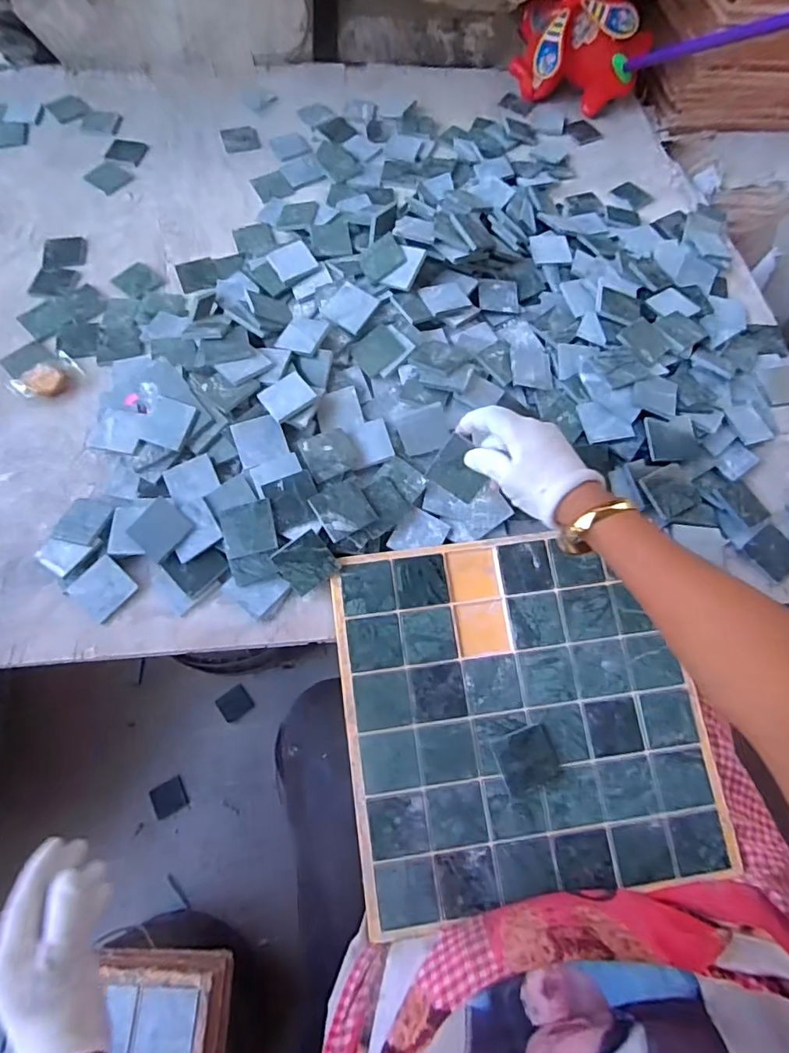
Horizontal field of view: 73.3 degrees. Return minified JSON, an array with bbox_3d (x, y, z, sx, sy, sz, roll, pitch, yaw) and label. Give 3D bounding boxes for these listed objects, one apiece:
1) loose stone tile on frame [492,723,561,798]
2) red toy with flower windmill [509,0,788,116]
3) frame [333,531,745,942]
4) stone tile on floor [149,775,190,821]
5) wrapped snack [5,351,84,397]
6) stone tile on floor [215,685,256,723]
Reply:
[{"bbox_3d":[0.120,0.207,0.475,0.052,0.012,0.047,-18,68,-9],"label":"loose stone tile on frame"},{"bbox_3d":[0.372,-0.657,0.696,0.169,0.202,0.609,-19,45,-10],"label":"red toy with flower windmill"},{"bbox_3d":[0.119,0.167,0.491,0.319,0.013,0.314,-7,76,-2],"label":"frame"},{"bbox_3d":[-0.380,0.458,0.896,0.055,0.010,0.052,-28,71,-13],"label":"stone tile on floor"},{"bbox_3d":[-0.414,-0.178,0.632,0.053,0.015,0.074,37,70,13],"label":"wrapped snack"},{"bbox_3d":[-0.286,0.319,0.954,0.055,0.006,0.049,-33,72,-15],"label":"stone tile on floor"}]

